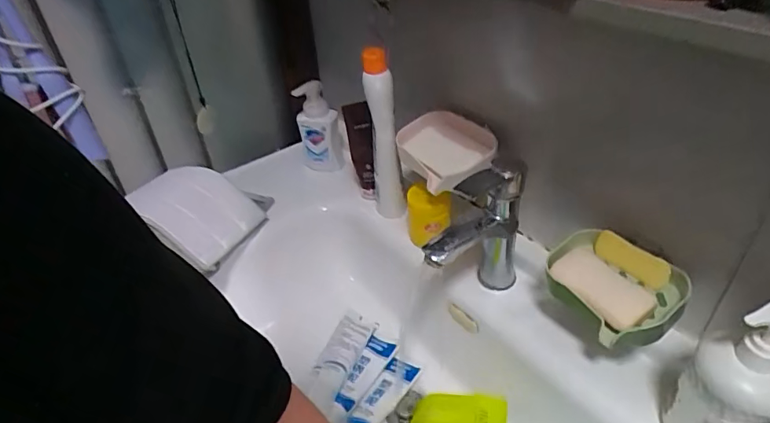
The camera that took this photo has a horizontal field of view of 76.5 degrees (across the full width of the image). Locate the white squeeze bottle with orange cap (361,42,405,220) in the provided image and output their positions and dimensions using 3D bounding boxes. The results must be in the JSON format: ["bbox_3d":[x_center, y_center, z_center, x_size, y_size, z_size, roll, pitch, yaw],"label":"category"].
[{"bbox_3d":[0.000,-0.101,0.683,0.042,0.267,0.057,-7,38,-4],"label":"white squeeze bottle with orange cap"}]

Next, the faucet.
[{"bbox_3d":[0.108,0.034,0.573,0.134,0.185,0.050,-32,46,-32],"label":"faucet"}]

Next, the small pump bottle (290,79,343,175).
[{"bbox_3d":[-0.112,-0.143,0.826,0.067,0.147,0.057,-10,38,-8],"label":"small pump bottle"}]

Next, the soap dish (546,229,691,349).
[{"bbox_3d":[0.236,0.077,0.511,0.100,0.041,0.129,-31,45,-30],"label":"soap dish"}]

